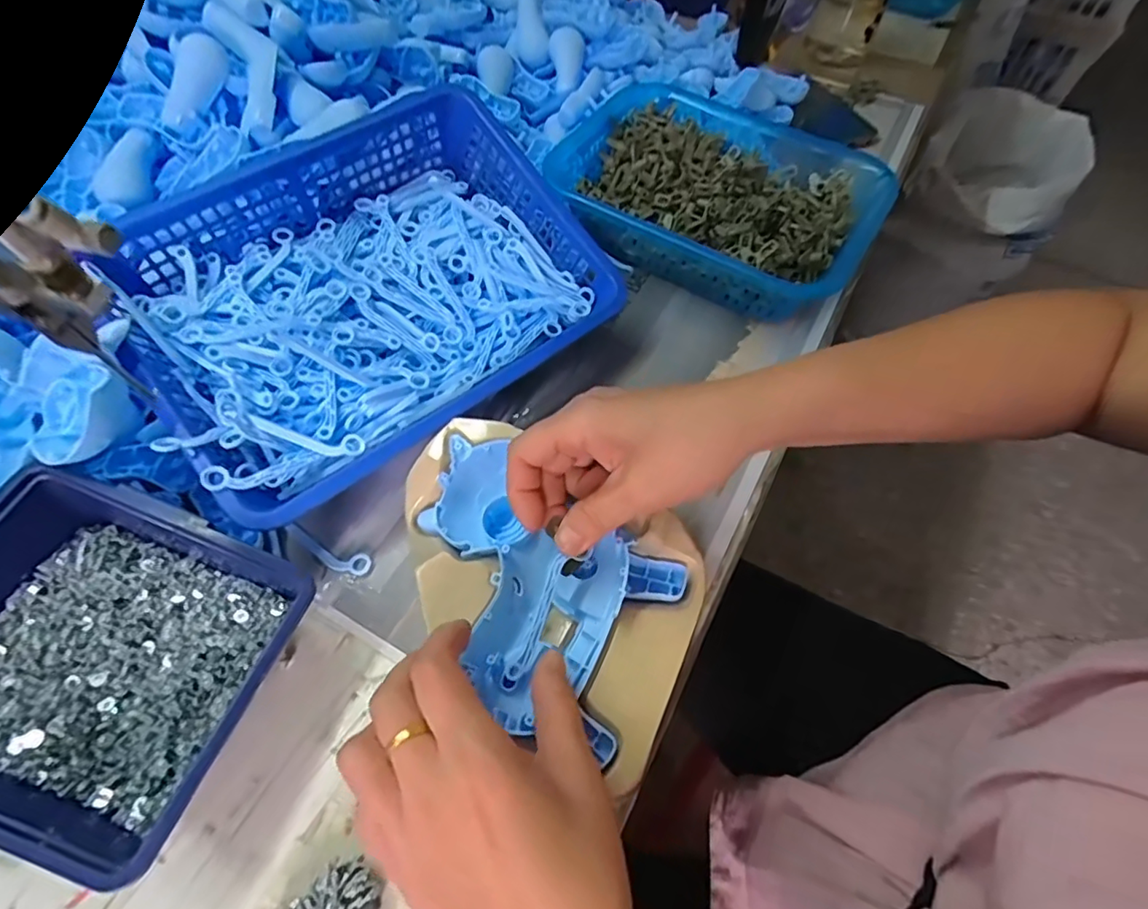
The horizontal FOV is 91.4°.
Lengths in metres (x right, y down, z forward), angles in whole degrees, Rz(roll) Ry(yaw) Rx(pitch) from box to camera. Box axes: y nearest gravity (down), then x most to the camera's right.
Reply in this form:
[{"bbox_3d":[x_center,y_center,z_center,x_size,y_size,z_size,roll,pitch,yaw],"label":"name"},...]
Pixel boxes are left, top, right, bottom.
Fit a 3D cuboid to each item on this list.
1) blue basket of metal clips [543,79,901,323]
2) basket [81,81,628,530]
[{"bbox_3d":[0.115,-0.218,0.478,0.265,0.058,0.199,32,64,15],"label":"blue basket of metal clips"},{"bbox_3d":[-0.136,-0.117,0.373,0.289,0.064,0.223,-34,77,-23],"label":"basket"}]

